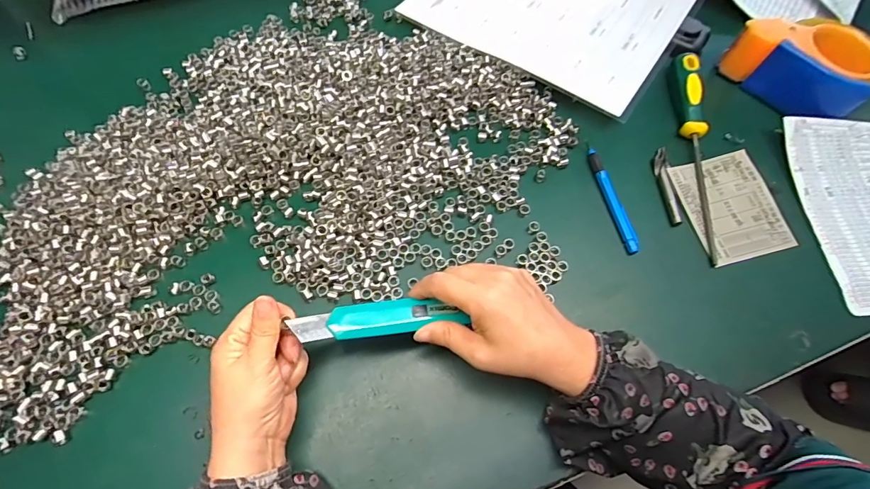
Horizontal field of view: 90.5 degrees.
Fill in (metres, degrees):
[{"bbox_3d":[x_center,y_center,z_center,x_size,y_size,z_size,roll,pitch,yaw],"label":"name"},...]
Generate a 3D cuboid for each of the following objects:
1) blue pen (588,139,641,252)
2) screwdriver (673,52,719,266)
[{"bbox_3d":[0.174,-0.045,0.421,0.011,0.013,0.116,-11,67,-6],"label":"blue pen"},{"bbox_3d":[0.263,-0.099,0.428,0.020,0.023,0.233,7,67,2],"label":"screwdriver"}]

